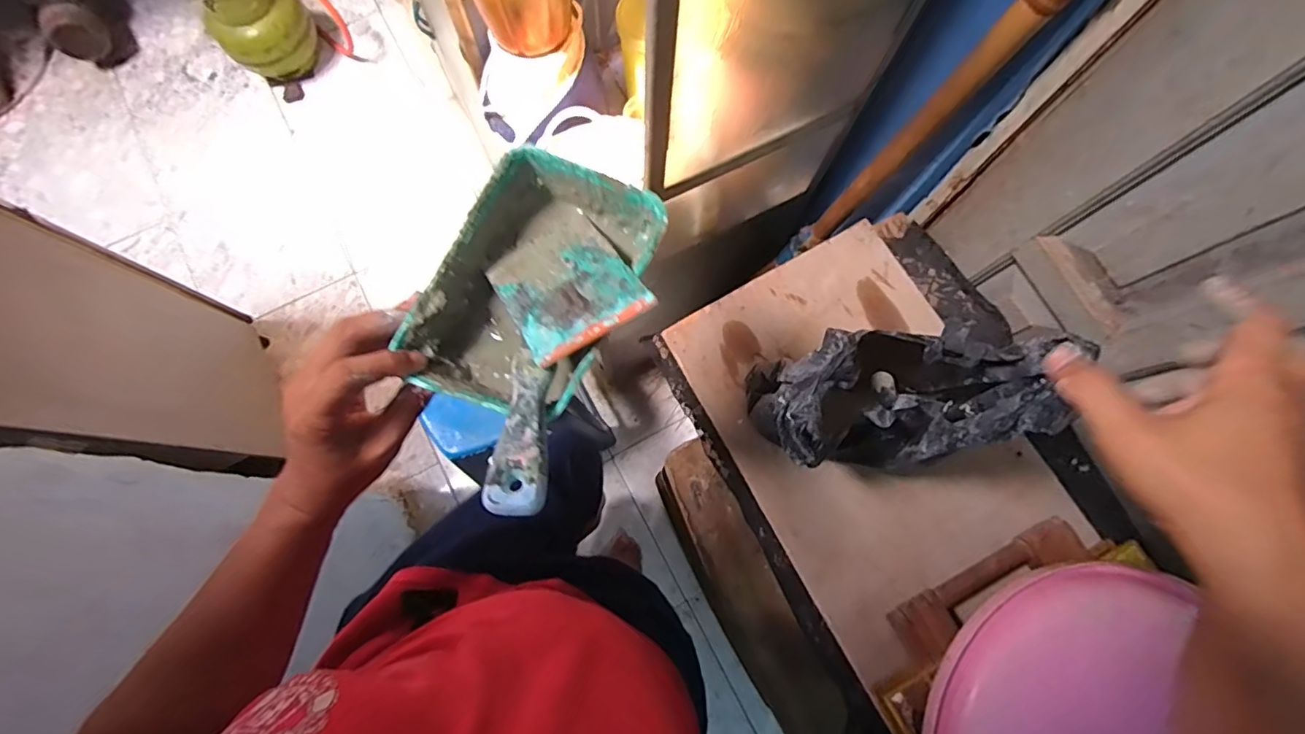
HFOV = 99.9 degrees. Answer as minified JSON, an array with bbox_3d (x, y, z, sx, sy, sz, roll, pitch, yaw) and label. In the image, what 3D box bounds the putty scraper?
[{"bbox_3d":[-0.057,-0.017,0.326,0.098,0.024,0.207,7,59,0],"label":"putty scraper"}]

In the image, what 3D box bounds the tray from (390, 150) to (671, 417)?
[{"bbox_3d":[-0.073,-0.050,0.359,0.110,0.061,0.167,26,77,5],"label":"tray"}]

